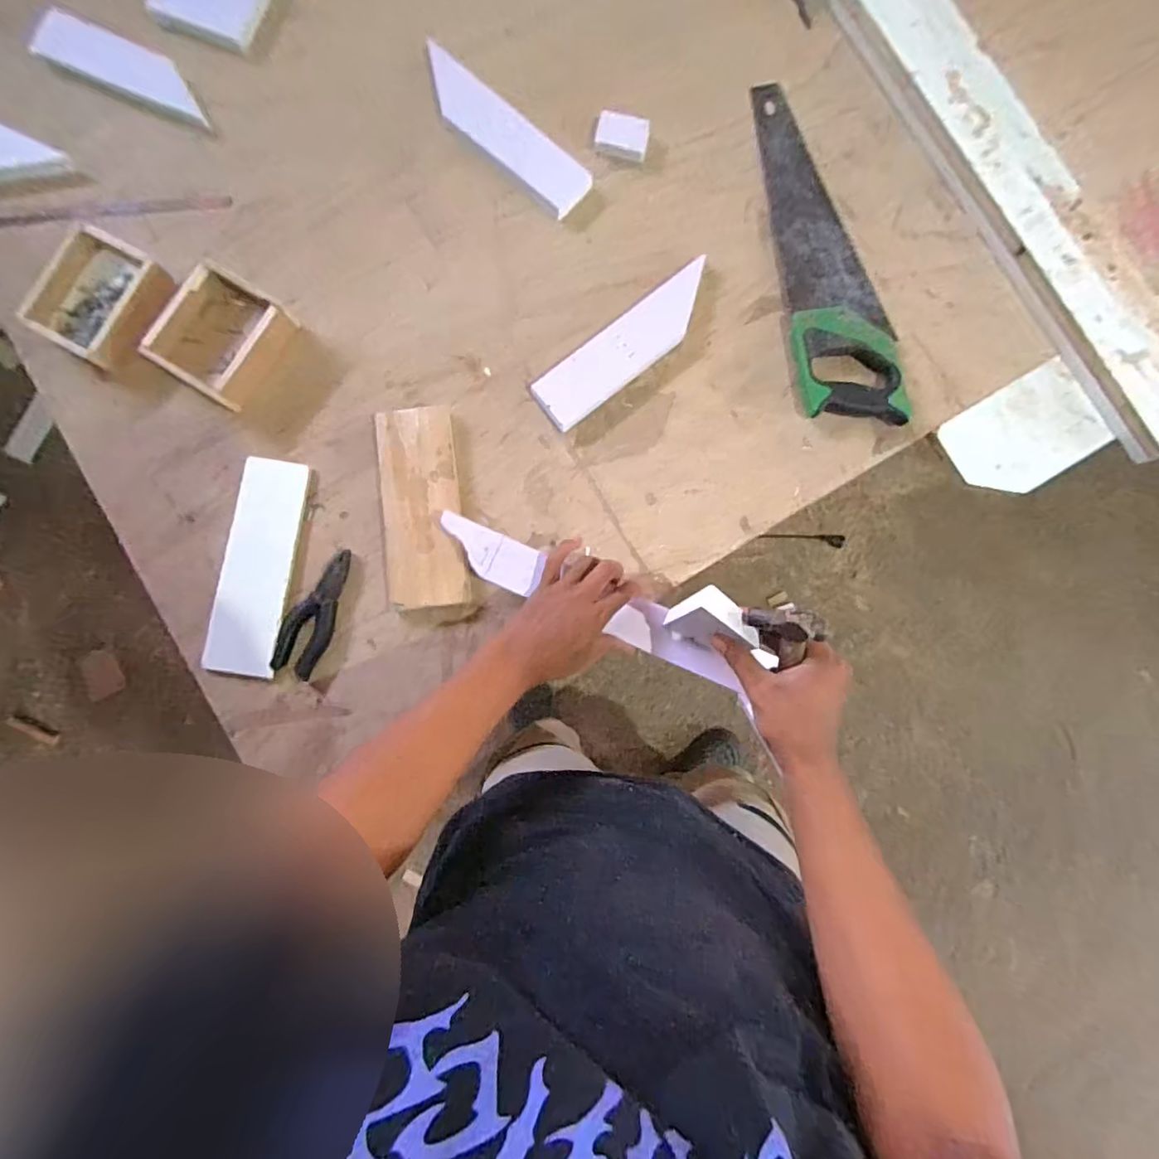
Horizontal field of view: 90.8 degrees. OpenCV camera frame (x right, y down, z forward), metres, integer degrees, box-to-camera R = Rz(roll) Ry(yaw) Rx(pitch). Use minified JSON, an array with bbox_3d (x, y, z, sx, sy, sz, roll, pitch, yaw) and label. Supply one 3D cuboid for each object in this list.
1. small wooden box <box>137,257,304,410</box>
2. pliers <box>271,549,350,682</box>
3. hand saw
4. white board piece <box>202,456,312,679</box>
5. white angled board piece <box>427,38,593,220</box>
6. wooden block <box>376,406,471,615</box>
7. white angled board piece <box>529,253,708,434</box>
[{"bbox_3d":[-0.394,-0.268,0.630,0.108,0.045,0.125,34,86,1],"label":"small wooden box"},{"bbox_3d":[-0.293,0.037,0.633,0.051,0.009,0.146,25,86,0],"label":"pliers"},{"bbox_3d":[0.291,-0.386,0.669,0.117,0.030,0.416,-8,86,-2],"label":"hand saw"},{"bbox_3d":[-0.359,-0.014,0.636,0.078,0.012,0.238,9,86,-1],"label":"white board piece"},{"bbox_3d":[-0.091,-0.525,0.672,0.239,0.011,0.065,42,86,1],"label":"white angled board piece"},{"bbox_3d":[-0.175,-0.079,0.634,0.089,0.025,0.227,-5,86,-3],"label":"wooden block"},{"bbox_3d":[0.058,-0.270,0.659,0.245,0.019,0.065,-39,88,-4],"label":"white angled board piece"}]

